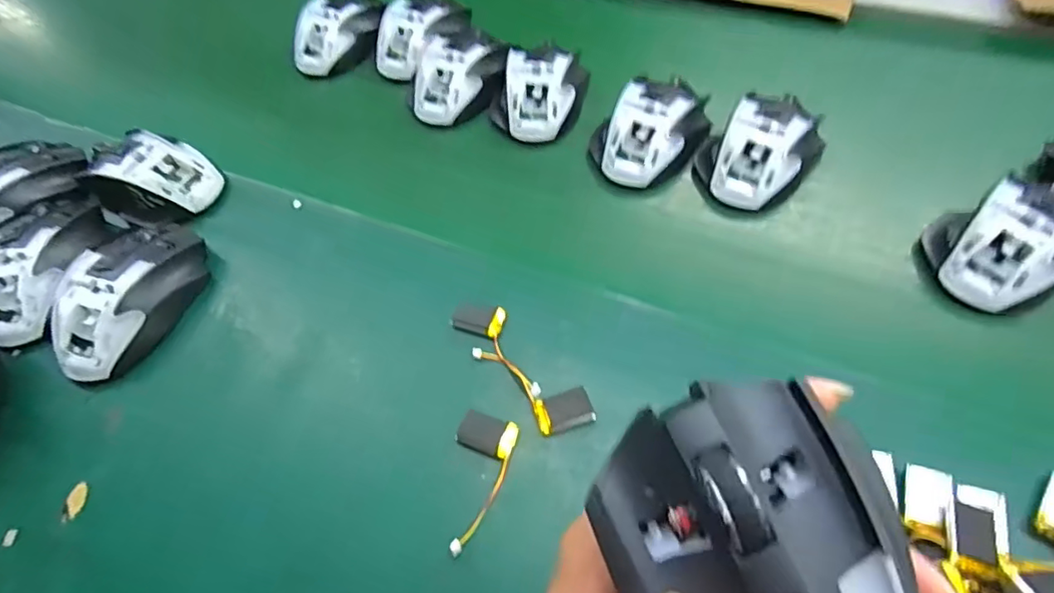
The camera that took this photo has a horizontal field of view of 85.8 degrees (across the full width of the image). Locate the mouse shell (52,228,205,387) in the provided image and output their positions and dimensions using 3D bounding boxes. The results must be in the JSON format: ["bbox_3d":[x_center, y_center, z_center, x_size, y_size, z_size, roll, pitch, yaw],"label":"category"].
[{"bbox_3d":[-0.266,-0.002,0.376,0.069,0.037,0.116,15,60,14],"label":"mouse shell"}]

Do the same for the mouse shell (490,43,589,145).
[{"bbox_3d":[0.009,-0.171,0.472,0.075,0.035,0.082,6,58,9],"label":"mouse shell"}]

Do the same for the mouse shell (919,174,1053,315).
[{"bbox_3d":[0.303,-0.035,0.358,0.096,0.048,0.072,-31,58,-17],"label":"mouse shell"}]

